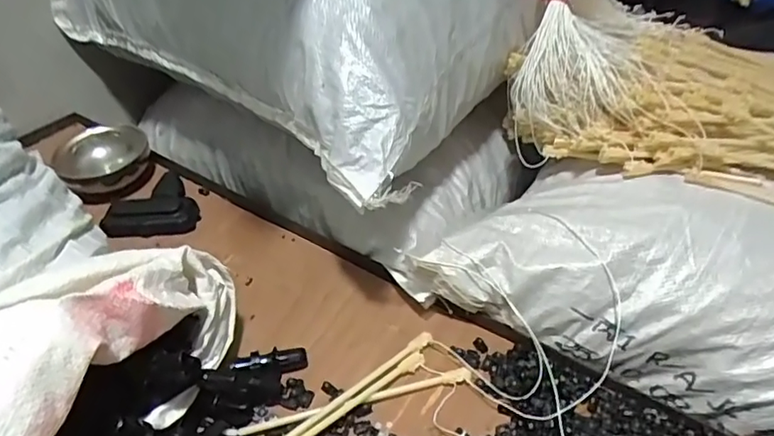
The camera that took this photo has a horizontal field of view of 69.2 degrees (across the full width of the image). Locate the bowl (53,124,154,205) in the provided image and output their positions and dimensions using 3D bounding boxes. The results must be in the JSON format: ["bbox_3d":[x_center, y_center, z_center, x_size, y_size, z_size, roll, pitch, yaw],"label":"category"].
[{"bbox_3d":[-0.361,-0.073,0.718,0.106,0.062,0.106,-20,44,-22],"label":"bowl"}]

